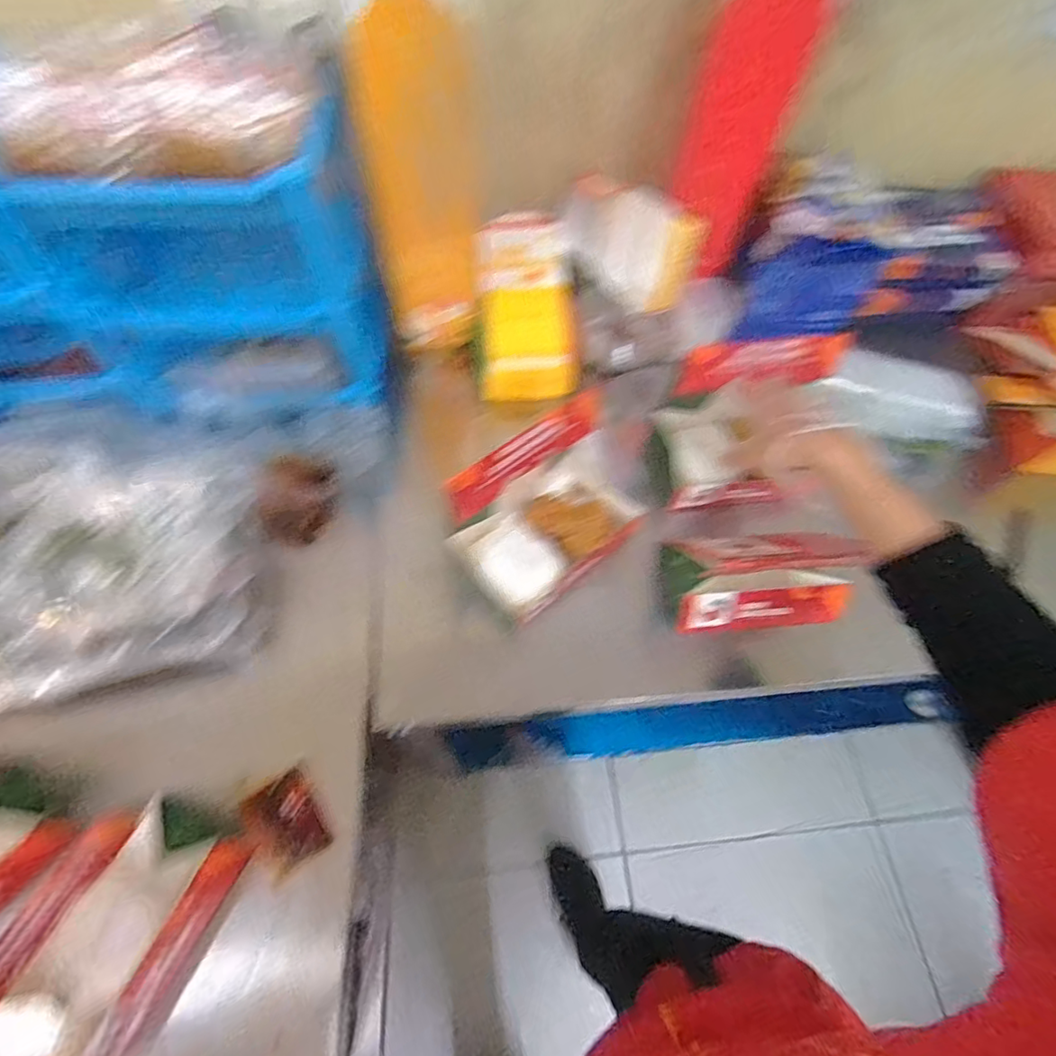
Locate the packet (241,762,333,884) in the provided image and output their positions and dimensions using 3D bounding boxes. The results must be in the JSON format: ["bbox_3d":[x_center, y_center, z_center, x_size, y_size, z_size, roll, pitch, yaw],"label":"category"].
[{"bbox_3d":[-0.234,0.288,0.532,0.060,0.013,0.083,-27,87,-23],"label":"packet"}]

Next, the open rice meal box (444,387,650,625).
[{"bbox_3d":[0.019,-0.014,0.538,0.178,0.149,0.123,-37,71,-18],"label":"open rice meal box"}]

